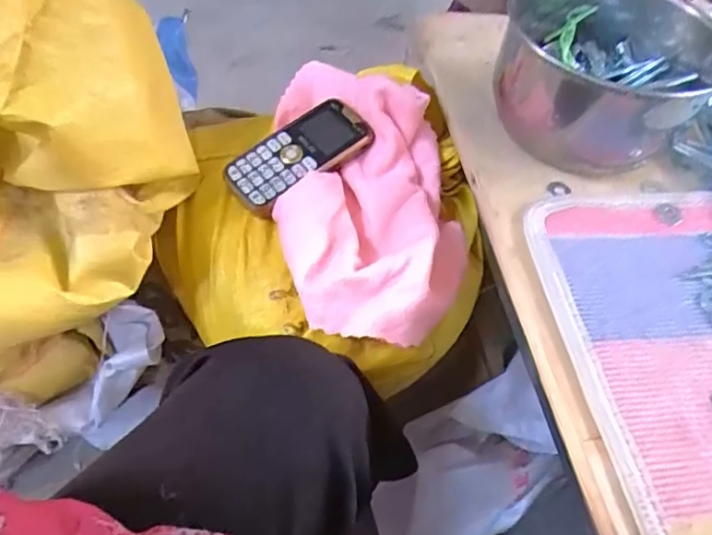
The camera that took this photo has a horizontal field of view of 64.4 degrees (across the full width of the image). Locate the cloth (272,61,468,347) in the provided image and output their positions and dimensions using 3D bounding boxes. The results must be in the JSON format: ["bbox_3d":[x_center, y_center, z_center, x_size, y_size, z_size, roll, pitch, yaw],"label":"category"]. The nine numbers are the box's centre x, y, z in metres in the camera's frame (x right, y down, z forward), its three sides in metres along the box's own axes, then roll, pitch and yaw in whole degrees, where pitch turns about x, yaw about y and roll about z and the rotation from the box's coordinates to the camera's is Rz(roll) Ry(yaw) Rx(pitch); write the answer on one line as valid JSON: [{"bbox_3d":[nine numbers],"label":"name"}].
[{"bbox_3d":[0.013,-0.069,0.469,0.154,0.079,0.257,0,54,-8],"label":"cloth"}]

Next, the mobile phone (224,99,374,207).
[{"bbox_3d":[-0.049,-0.099,0.484,0.124,0.013,0.058,-36,72,-18],"label":"mobile phone"}]

